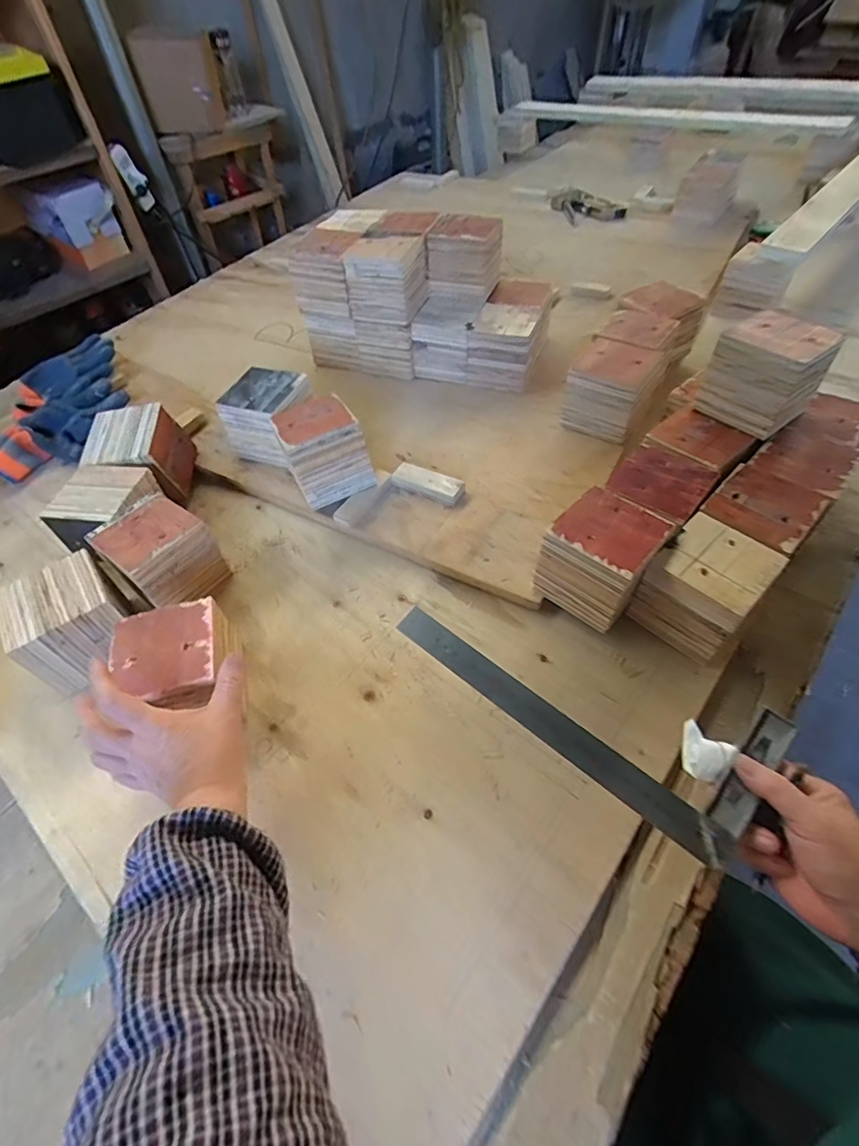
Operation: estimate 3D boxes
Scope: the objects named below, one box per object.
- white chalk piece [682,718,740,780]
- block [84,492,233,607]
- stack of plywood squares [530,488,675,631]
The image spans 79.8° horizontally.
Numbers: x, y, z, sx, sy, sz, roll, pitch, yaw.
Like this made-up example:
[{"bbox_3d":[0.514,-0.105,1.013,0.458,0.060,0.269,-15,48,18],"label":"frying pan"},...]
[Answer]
[{"bbox_3d":[0.210,0.136,0.397,0.031,0.026,0.042,-28,55,-17],"label":"white chalk piece"},{"bbox_3d":[-0.295,-0.017,0.573,0.101,0.089,0.091,32,60,25],"label":"block"},{"bbox_3d":[0.174,-0.013,0.511,0.097,0.095,0.100,36,62,27],"label":"stack of plywood squares"}]

